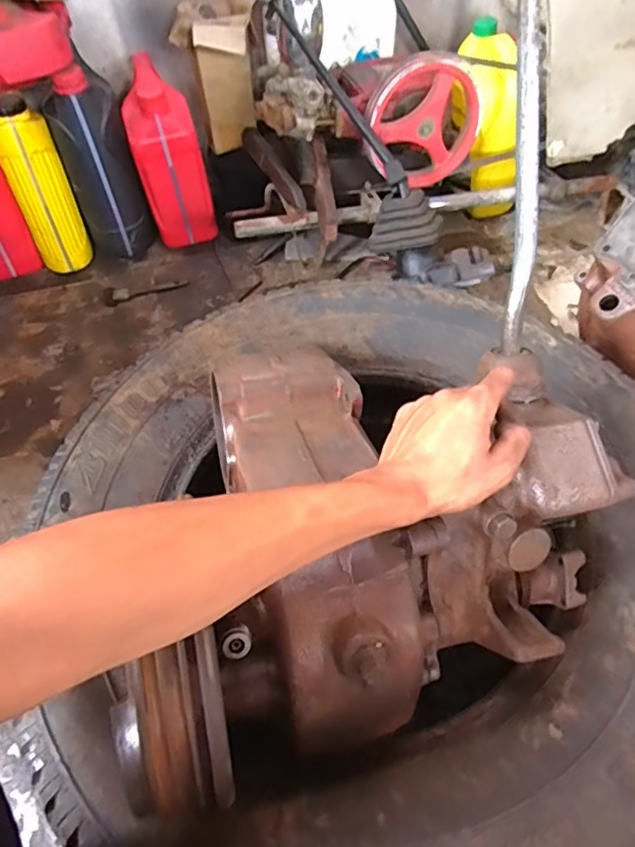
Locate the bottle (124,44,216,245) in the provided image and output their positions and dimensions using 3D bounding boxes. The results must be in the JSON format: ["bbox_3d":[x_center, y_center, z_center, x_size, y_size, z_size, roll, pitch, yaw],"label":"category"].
[{"bbox_3d":[-0.277,-0.492,1.019,0.112,0.284,0.163,-16,56,-7],"label":"bottle"}]

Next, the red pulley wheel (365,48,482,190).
[{"bbox_3d":[0.171,-0.468,0.866,0.190,0.186,0.062,13,41,-30],"label":"red pulley wheel"}]

